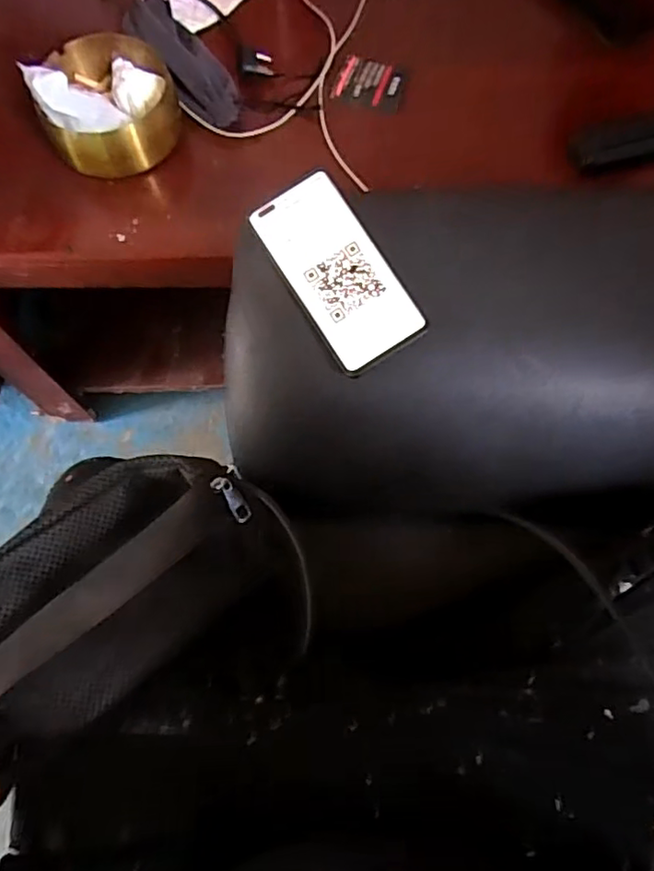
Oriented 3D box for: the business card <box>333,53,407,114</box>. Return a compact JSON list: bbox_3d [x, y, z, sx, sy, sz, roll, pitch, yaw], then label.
[{"bbox_3d":[0.047,-0.388,0.665,0.080,0.005,0.061,19,74,5],"label":"business card"}]

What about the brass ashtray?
[{"bbox_3d":[-0.224,-0.341,0.628,0.132,0.051,0.132,0,73,-1],"label":"brass ashtray"}]

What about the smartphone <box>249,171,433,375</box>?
[{"bbox_3d":[0.006,-0.132,0.492,0.076,0.005,0.160,-32,85,-1],"label":"smartphone"}]

